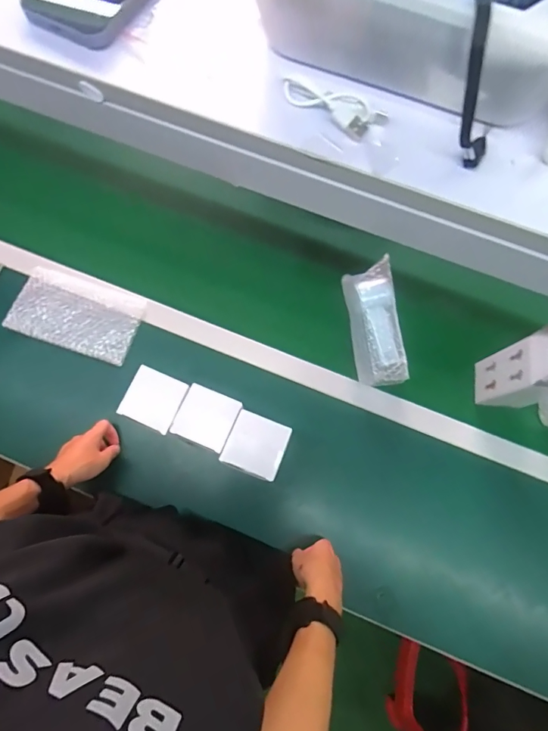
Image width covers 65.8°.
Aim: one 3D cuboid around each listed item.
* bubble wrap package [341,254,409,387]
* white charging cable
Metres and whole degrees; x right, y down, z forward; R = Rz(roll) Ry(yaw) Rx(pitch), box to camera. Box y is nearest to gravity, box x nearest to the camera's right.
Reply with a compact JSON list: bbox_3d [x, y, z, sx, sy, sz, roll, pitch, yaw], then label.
[{"bbox_3d":[0.168,-0.068,0.721,0.078,0.061,0.213,-5,75,-2],"label":"bubble wrap package"},{"bbox_3d":[0.040,-0.176,0.290,0.073,0.012,0.022,22,75,5],"label":"white charging cable"}]

